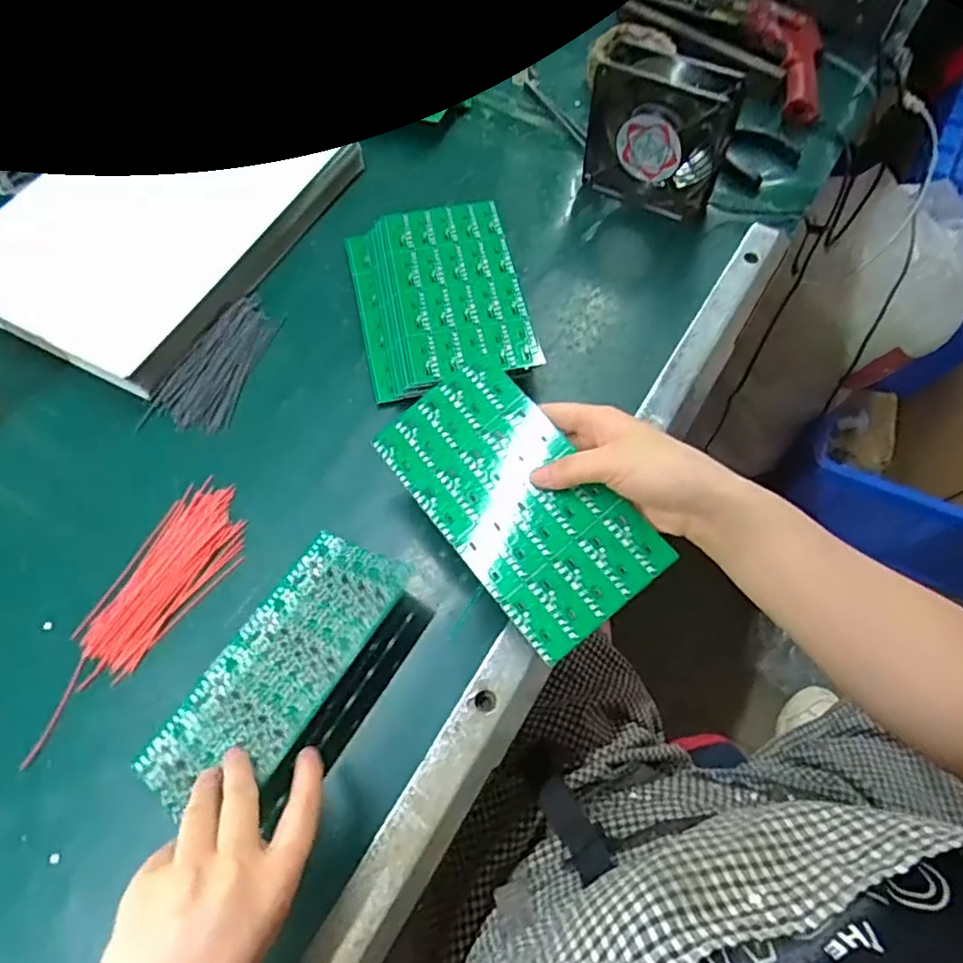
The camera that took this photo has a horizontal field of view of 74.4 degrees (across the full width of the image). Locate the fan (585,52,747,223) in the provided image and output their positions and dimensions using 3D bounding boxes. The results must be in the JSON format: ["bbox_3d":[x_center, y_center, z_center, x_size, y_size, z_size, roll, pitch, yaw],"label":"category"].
[{"bbox_3d":[0.159,-0.309,0.573,0.122,0.117,0.054,25,65,13],"label":"fan"}]

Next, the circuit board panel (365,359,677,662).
[{"bbox_3d":[0.020,0.009,0.404,0.098,0.009,0.185,-40,70,-1],"label":"circuit board panel"}]

